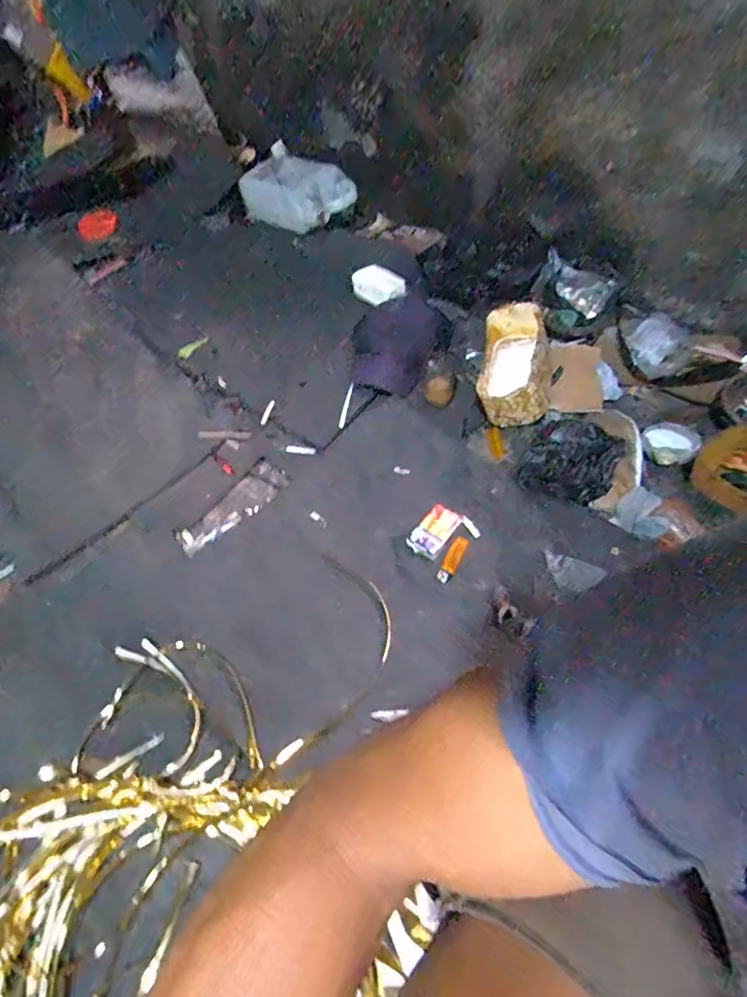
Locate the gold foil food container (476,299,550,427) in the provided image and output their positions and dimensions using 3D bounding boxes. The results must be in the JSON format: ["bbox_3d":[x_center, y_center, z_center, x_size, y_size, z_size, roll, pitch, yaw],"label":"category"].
[{"bbox_3d":[0.256,-0.236,0.958,0.125,0.104,0.212,4,73,6],"label":"gold foil food container"}]

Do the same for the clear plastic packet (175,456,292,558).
[{"bbox_3d":[-0.252,0.011,0.938,0.215,0.034,0.071,-37,55,-21],"label":"clear plastic packet"}]

